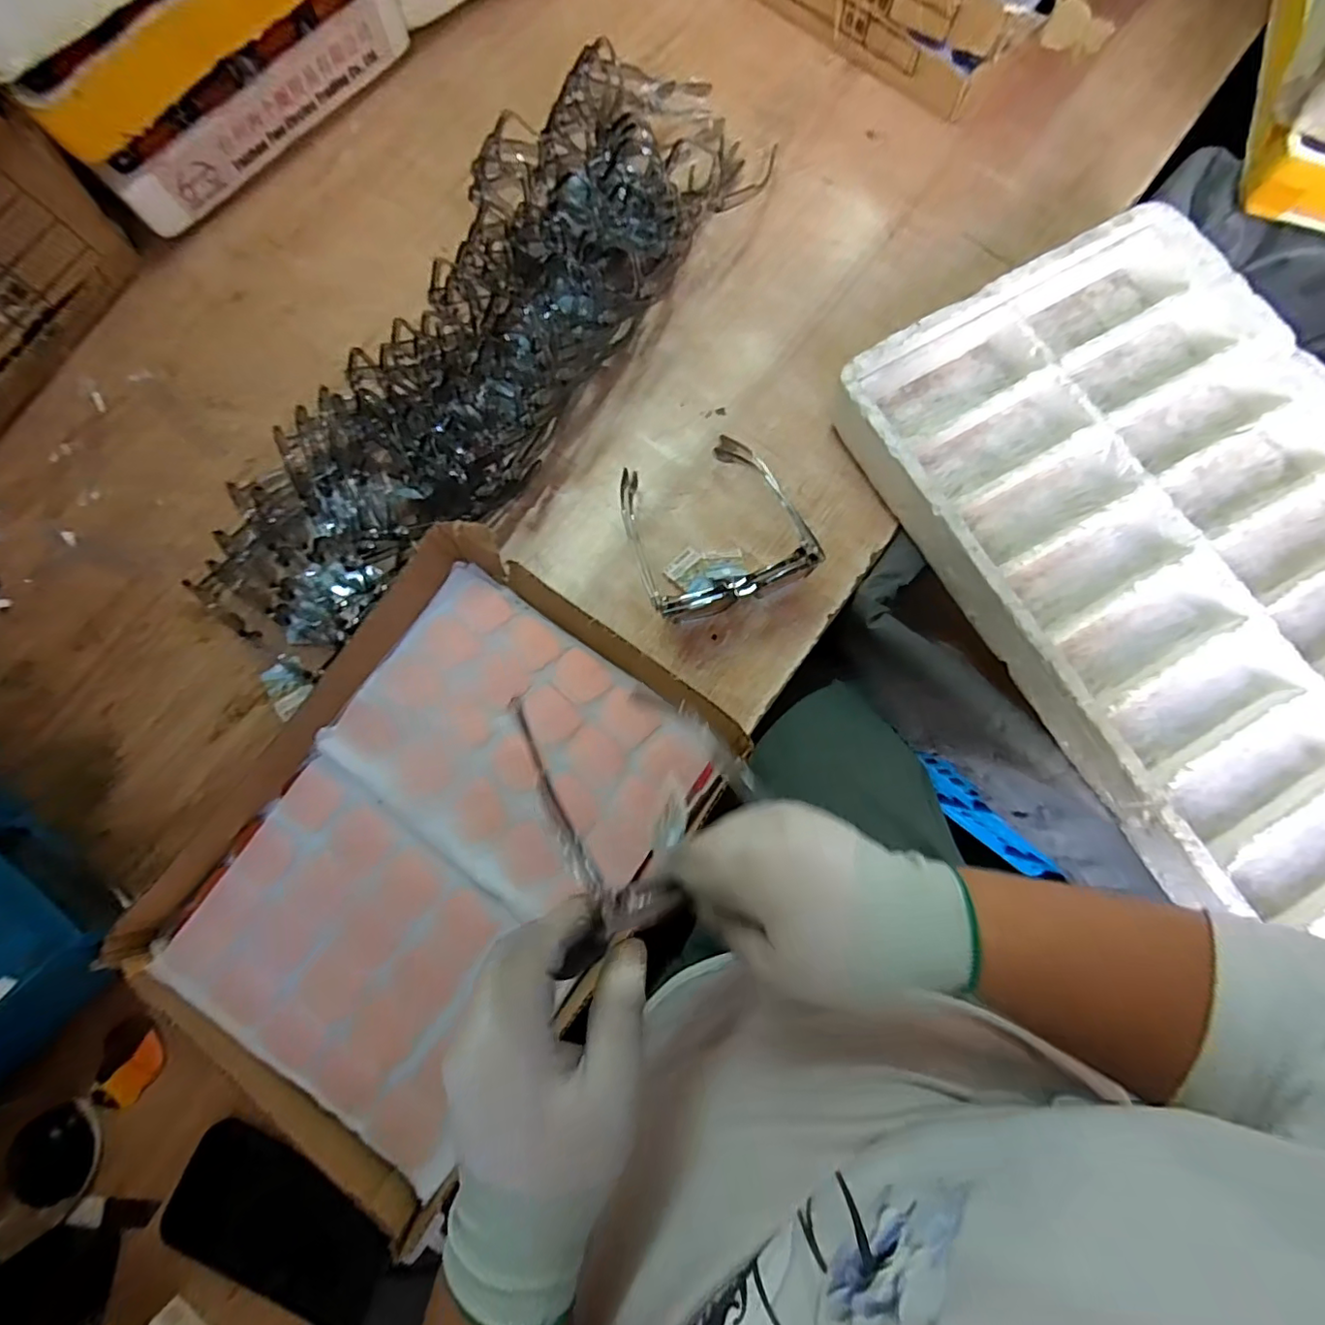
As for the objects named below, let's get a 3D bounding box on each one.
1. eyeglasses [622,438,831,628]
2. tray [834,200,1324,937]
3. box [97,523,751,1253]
[{"bbox_3d":[0.045,-0.125,0.518,0.153,0.045,0.158,-21,77,-3],"label":"eyeglasses"},{"bbox_3d":[0.470,-0.035,0.473,0.350,0.061,0.681,-29,77,-5],"label":"tray"},{"bbox_3d":[-0.177,0.131,0.465,0.316,0.051,0.420,35,80,9],"label":"box"}]

